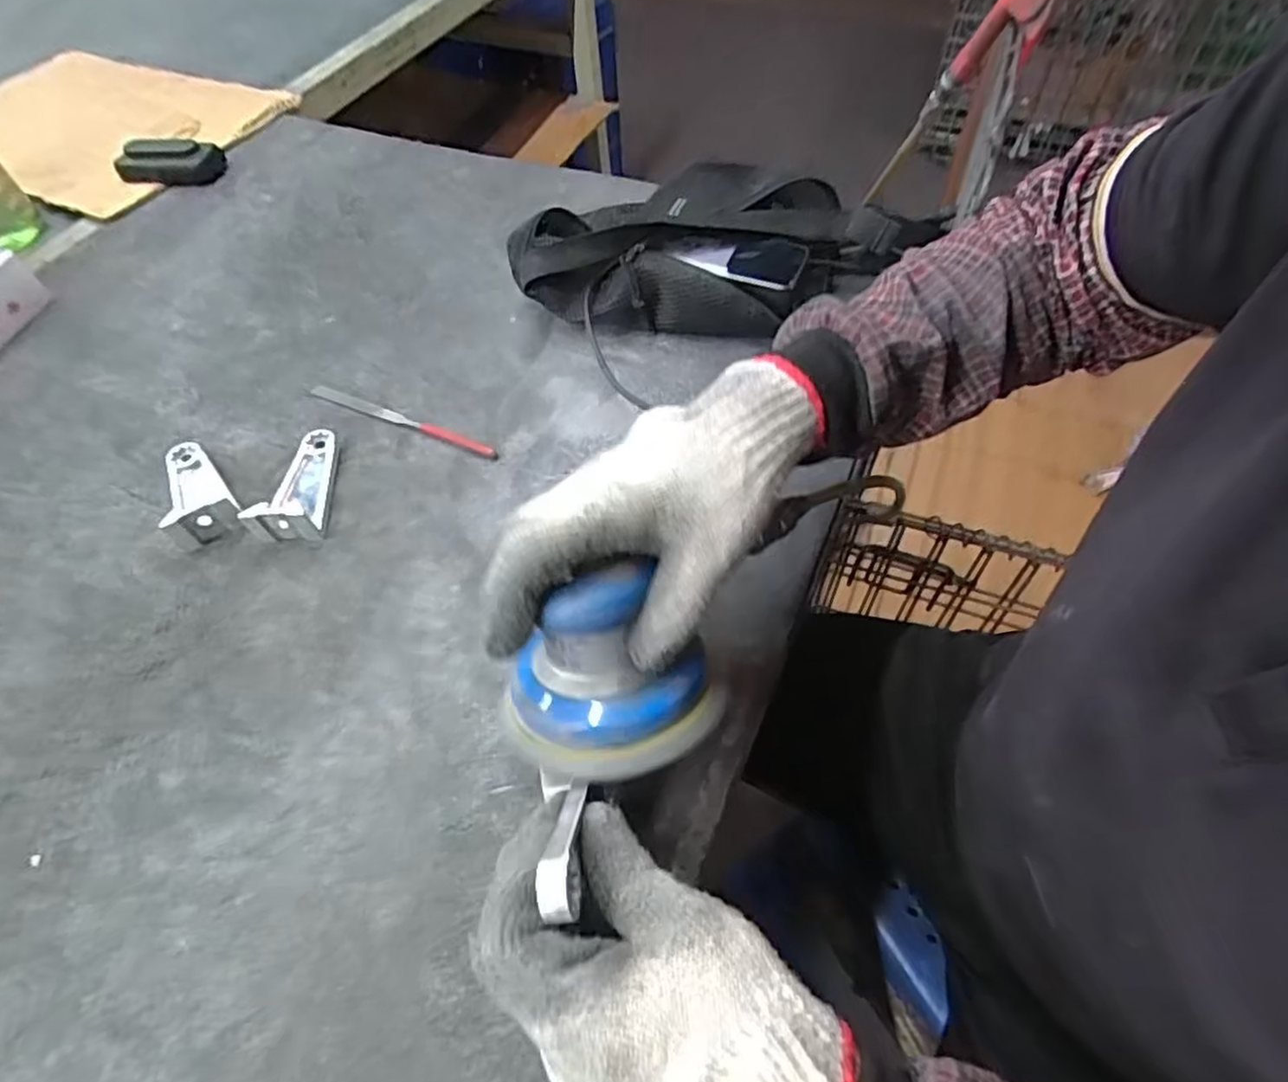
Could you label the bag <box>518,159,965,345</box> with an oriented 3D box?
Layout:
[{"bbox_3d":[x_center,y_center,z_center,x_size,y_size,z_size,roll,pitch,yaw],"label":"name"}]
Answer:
[{"bbox_3d":[0.071,-0.248,0.578,0.343,0.067,0.157,3,56,7],"label":"bag"}]

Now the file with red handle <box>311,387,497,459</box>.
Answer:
[{"bbox_3d":[-0.188,-0.094,0.529,0.172,0.008,0.010,20,60,18],"label":"file with red handle"}]

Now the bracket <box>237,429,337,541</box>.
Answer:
[{"bbox_3d":[-0.248,-0.047,0.488,0.044,0.029,0.098,-9,55,-1],"label":"bracket"}]

